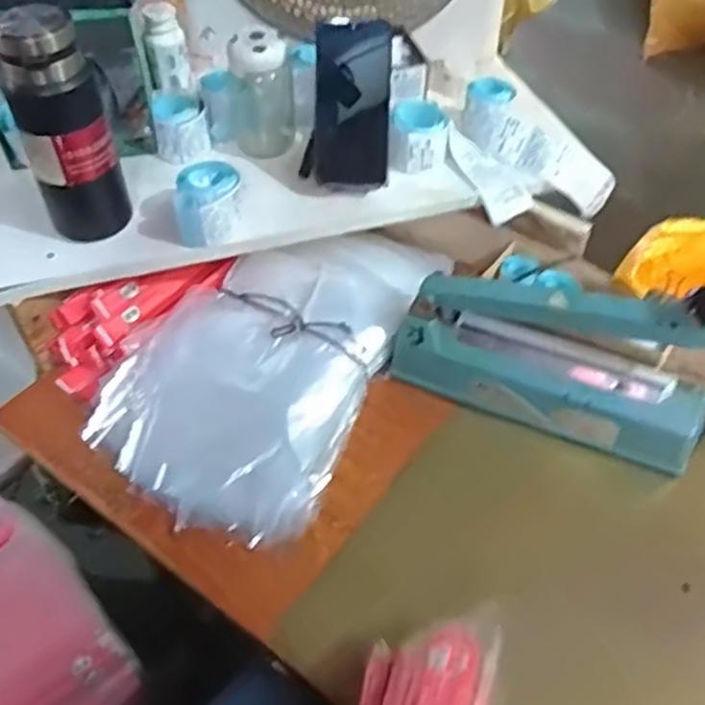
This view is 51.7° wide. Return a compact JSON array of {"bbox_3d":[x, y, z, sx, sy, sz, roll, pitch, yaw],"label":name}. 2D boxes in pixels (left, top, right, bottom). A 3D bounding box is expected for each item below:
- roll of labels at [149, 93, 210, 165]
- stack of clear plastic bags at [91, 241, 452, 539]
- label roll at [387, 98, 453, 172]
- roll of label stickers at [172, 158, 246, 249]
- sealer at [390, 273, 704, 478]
[{"bbox_3d":[-0.199,-0.262,0.848,0.063,0.047,0.068,1,49,-1],"label":"roll of labels"},{"bbox_3d":[-0.087,-0.003,0.759,0.245,0.048,0.375,24,63,16],"label":"stack of clear plastic bags"},{"bbox_3d":[0.076,-0.249,0.838,0.067,0.048,0.076,4,49,2],"label":"label roll"},{"bbox_3d":[-0.146,-0.154,0.752,0.067,0.053,0.076,-5,50,-5],"label":"roll of label stickers"},{"bbox_3d":[0.192,-0.004,0.695,0.305,0.172,0.073,18,52,14],"label":"sealer"}]

